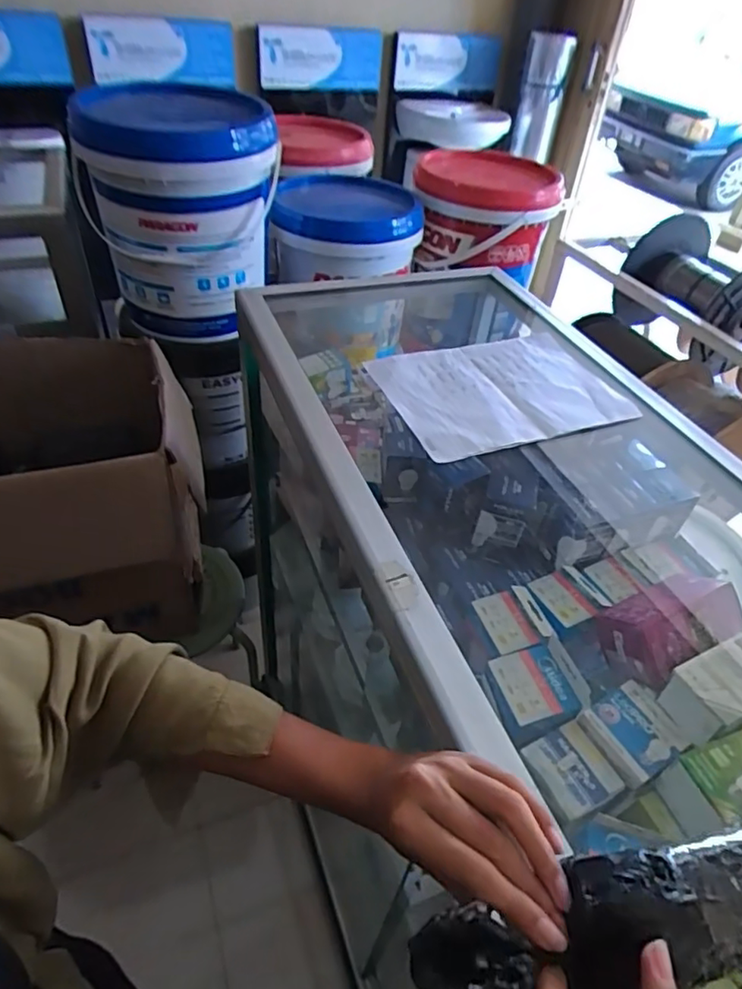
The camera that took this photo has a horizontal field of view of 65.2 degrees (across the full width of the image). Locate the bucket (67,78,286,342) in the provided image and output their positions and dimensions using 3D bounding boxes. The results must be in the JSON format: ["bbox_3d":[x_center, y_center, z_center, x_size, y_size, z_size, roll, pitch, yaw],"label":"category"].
[{"bbox_3d":[-0.307,-0.452,0.962,0.281,0.325,0.248,-12,46,-18],"label":"bucket"}]

